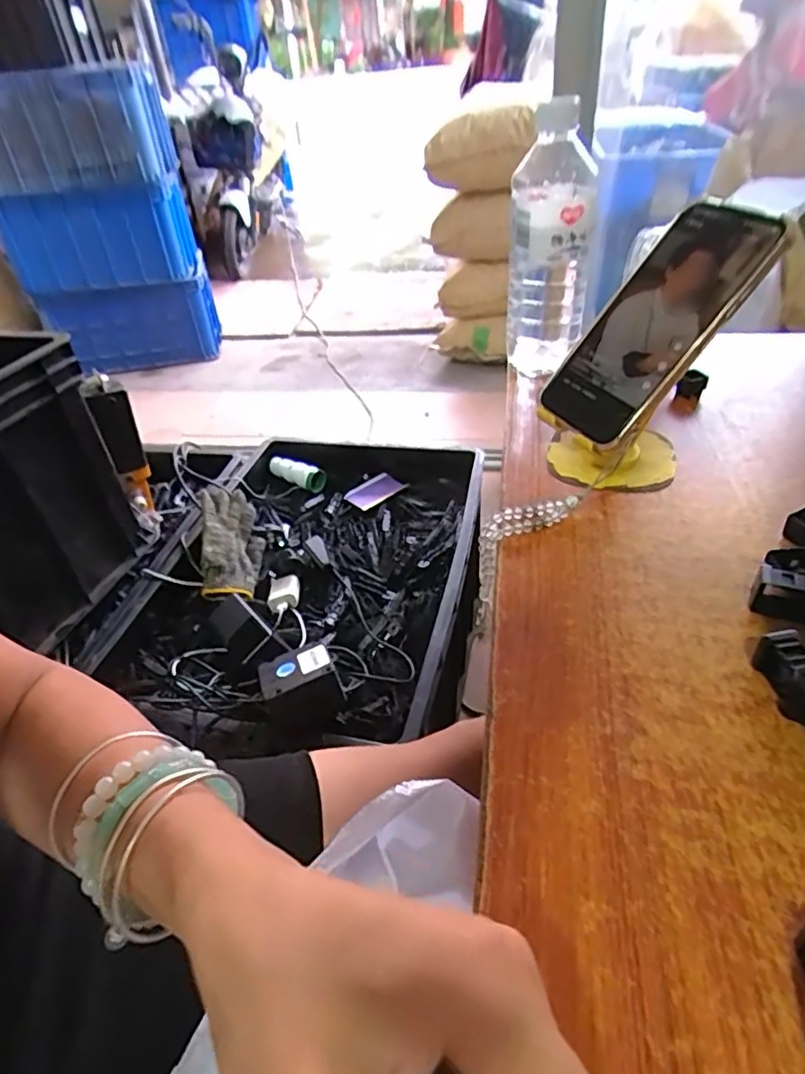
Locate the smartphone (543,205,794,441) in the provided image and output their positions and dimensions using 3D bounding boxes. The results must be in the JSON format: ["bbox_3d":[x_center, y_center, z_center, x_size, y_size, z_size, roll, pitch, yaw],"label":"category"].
[{"bbox_3d":[0.164,-0.141,0.392,0.162,0.015,0.081,-51,46,12],"label":"smartphone"}]

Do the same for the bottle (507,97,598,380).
[{"bbox_3d":[0.128,-0.243,0.521,0.069,0.202,0.073,9,40,15],"label":"bottle"}]

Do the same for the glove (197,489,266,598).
[{"bbox_3d":[-0.252,0.004,0.879,0.080,0.091,0.197,-11,39,-6],"label":"glove"}]

